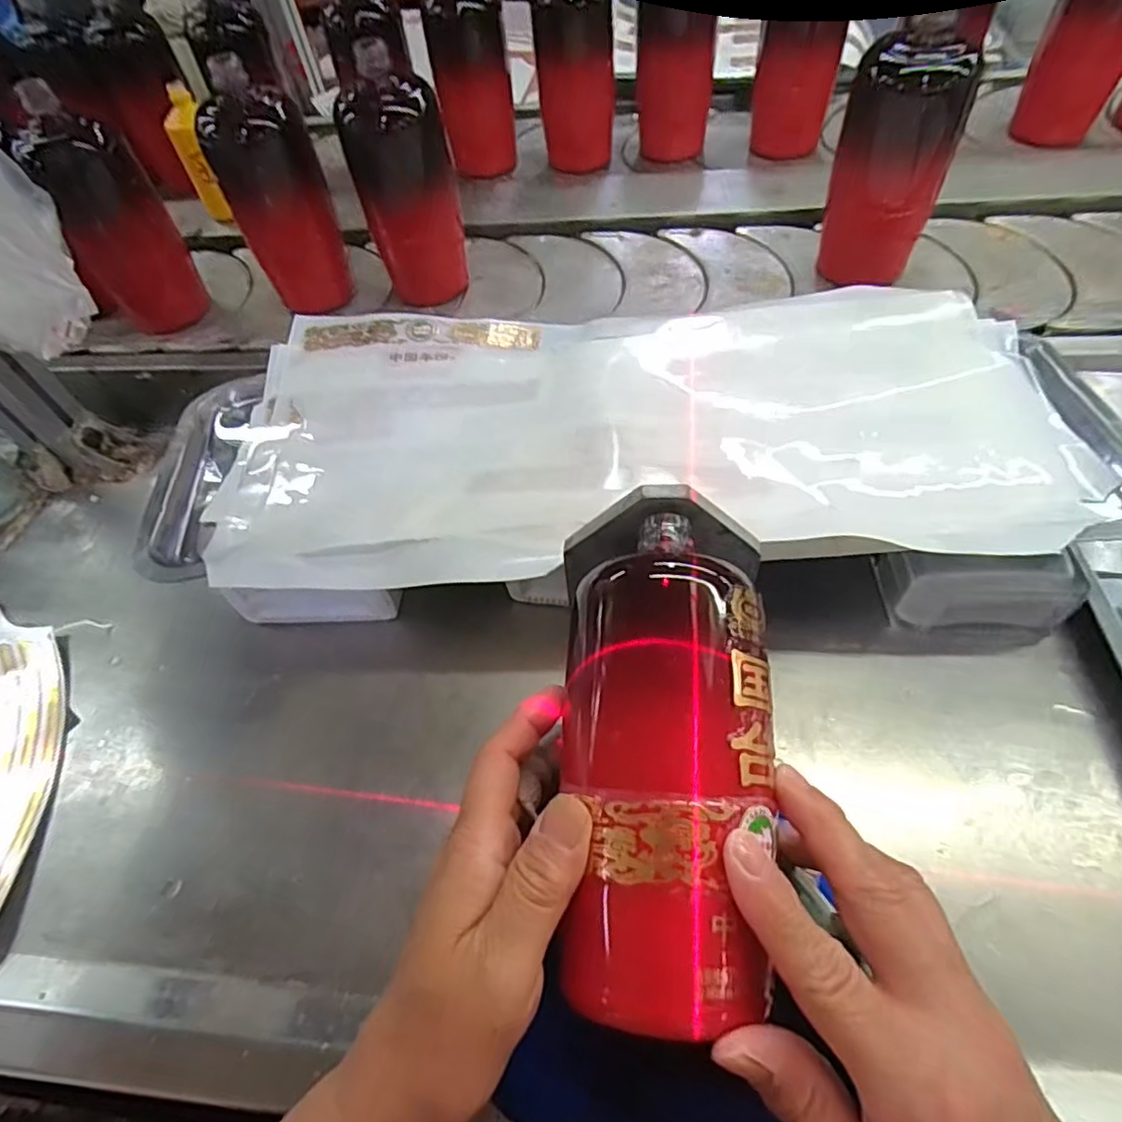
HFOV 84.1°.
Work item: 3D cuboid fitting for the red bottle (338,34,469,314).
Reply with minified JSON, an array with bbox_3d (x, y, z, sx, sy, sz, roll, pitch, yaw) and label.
[{"bbox_3d":[-0.129,-0.316,0.532,0.063,0.174,0.062,24,60,20],"label":"red bottle"}]

